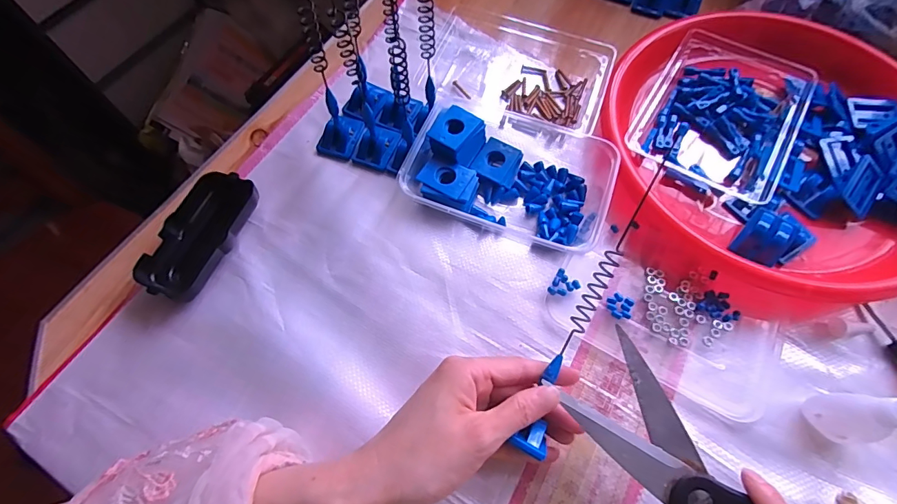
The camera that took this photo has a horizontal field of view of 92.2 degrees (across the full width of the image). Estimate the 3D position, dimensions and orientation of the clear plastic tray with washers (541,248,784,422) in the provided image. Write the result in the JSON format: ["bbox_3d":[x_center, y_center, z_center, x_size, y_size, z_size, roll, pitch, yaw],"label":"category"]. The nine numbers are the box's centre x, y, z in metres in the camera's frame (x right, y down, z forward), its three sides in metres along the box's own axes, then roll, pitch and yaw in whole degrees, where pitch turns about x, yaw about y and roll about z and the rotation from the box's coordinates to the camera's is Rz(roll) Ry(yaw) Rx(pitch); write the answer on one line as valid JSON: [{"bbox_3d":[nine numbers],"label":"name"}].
[{"bbox_3d":[0.166,0.051,0.335,0.165,0.007,0.094,29,68,13],"label":"clear plastic tray with washers"}]

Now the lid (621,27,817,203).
[{"bbox_3d":[0.251,-0.130,0.400,0.120,0.036,0.179,31,68,13],"label":"lid"}]

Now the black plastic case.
[{"bbox_3d":[-0.200,-0.014,0.351,0.052,0.026,0.109,19,66,9],"label":"black plastic case"}]

